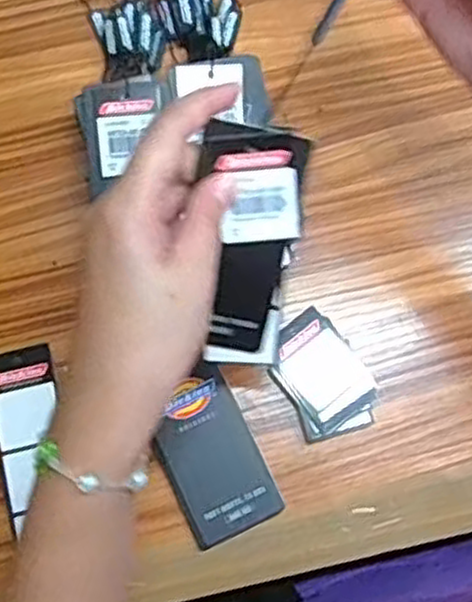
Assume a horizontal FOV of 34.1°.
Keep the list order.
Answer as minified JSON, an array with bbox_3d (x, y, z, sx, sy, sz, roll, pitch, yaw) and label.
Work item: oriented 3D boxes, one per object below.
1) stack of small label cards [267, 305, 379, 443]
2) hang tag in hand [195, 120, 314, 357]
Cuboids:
[{"bbox_3d":[0.048,0.042,0.434,0.047,0.018,0.068,-30,81,-5],"label":"stack of small label cards"},{"bbox_3d":[0.006,-0.022,0.356,0.044,0.007,0.118,4,119,1],"label":"hang tag in hand"}]

